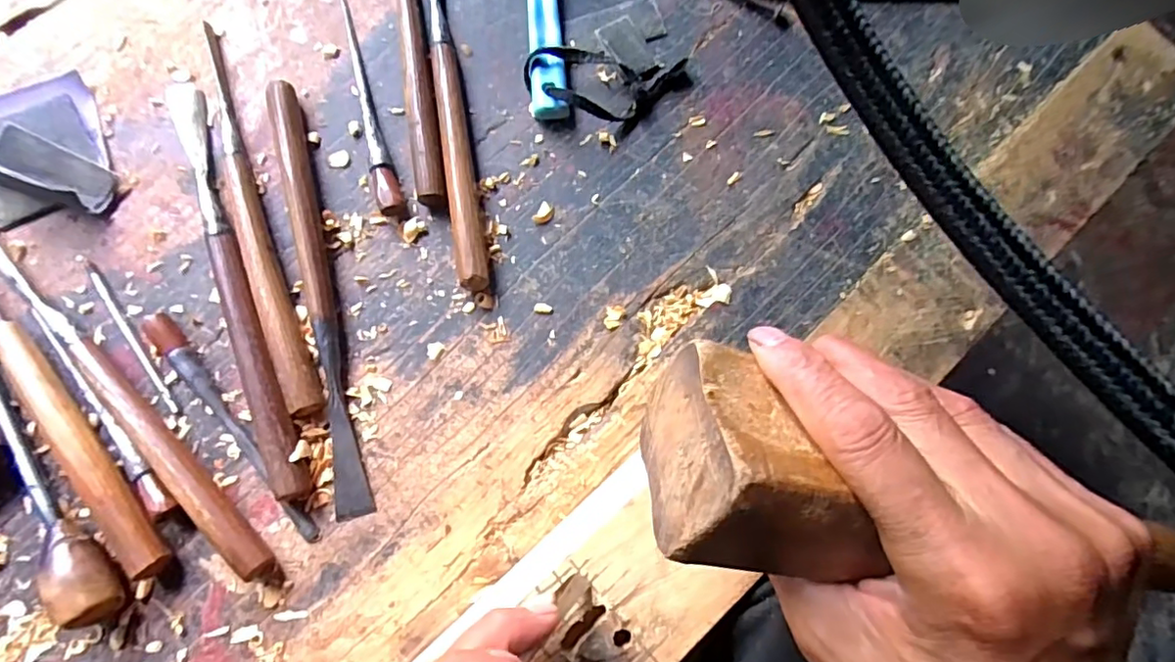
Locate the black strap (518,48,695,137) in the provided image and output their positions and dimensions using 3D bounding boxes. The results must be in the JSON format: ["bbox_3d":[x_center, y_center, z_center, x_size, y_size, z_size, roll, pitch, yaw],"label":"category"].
[{"bbox_3d":[0.011,-0.158,0.362,0.095,0.015,0.057,22,78,3],"label":"black strap"}]

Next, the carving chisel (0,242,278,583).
[{"bbox_3d":[-0.257,0.032,0.308,0.259,0.020,0.019,44,80,7],"label":"carving chisel"}]

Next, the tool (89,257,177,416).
[{"bbox_3d":[-0.257,0.002,0.326,0.006,0.004,0.105,-35,81,-8],"label":"tool"}]

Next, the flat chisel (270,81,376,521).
[{"bbox_3d":[-0.152,-0.025,0.327,0.019,0.015,0.254,-12,78,-4],"label":"flat chisel"}]

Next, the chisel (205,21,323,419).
[{"bbox_3d":[-0.198,-0.069,0.336,0.020,0.017,0.250,-21,79,-6],"label":"chisel"}]

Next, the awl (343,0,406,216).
[{"bbox_3d":[-0.136,-0.139,0.354,0.013,0.012,0.152,-17,79,-5],"label":"awl"}]

